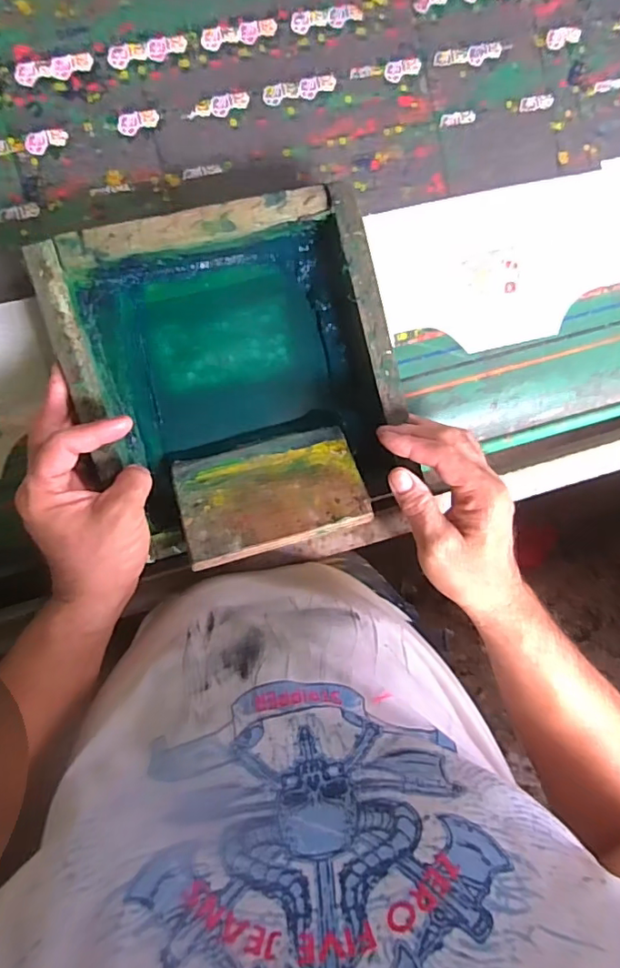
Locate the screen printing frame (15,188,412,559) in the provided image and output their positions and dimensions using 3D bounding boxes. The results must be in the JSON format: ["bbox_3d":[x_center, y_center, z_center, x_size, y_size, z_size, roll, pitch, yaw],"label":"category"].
[{"bbox_3d":[-0.059,-0.078,0.438,0.245,0.055,0.262,-15,96,-6],"label":"screen printing frame"}]

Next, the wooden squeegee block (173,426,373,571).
[{"bbox_3d":[-0.030,0.007,0.426,0.141,0.005,0.093,-14,58,-7],"label":"wooden squeegee block"}]

